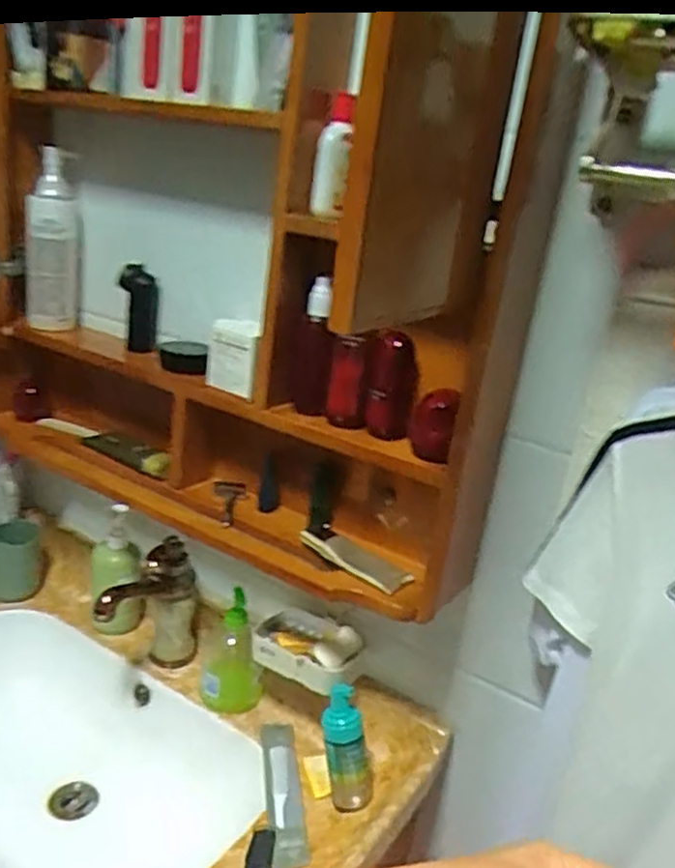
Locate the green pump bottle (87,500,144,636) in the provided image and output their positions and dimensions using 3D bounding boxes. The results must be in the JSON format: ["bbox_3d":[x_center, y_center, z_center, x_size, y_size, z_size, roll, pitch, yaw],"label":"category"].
[{"bbox_3d":[-0.349,0.215,1.155,0.081,0.214,0.058,9,19,2],"label":"green pump bottle"}]

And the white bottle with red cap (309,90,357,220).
[{"bbox_3d":[-0.004,-0.280,0.736,0.035,0.140,0.033,6,57,-5],"label":"white bottle with red cap"}]

